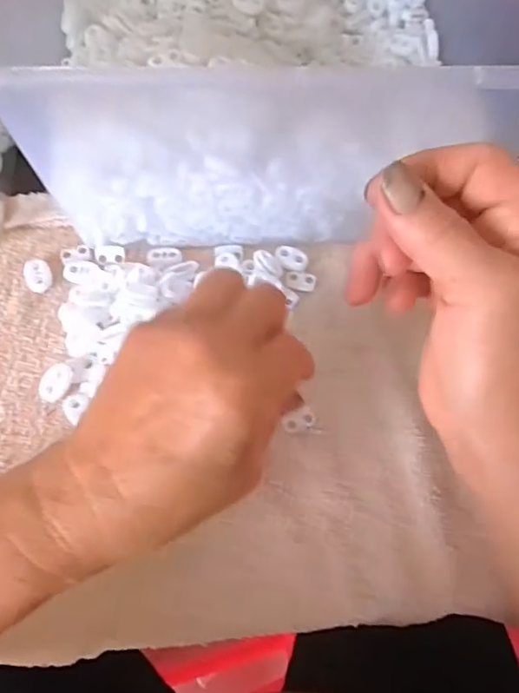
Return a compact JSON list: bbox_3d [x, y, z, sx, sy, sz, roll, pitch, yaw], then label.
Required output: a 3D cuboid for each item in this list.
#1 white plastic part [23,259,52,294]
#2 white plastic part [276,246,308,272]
[{"bbox_3d":[-0.138,-0.044,0.342,0.015,0.008,0.021,-24,68,-13],"label":"white plastic part"},{"bbox_3d":[0.021,-0.057,0.355,0.022,0.004,0.015,22,66,8],"label":"white plastic part"}]

